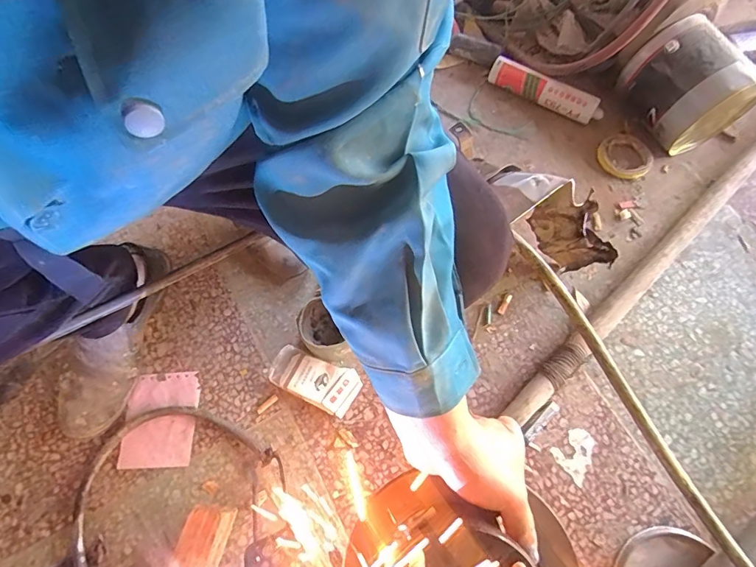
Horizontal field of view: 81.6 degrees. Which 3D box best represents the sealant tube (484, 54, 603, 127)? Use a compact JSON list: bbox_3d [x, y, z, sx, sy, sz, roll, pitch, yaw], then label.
[{"bbox_3d":[0.311,-0.357,0.818,0.219,0.044,0.040,29,72,11],"label":"sealant tube"}]

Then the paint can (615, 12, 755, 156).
[{"bbox_3d":[0.537,-0.345,0.765,0.142,0.137,0.173,-27,71,-10],"label":"paint can"}]

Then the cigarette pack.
[{"bbox_3d":[-0.092,0.137,0.625,0.127,0.019,0.063,24,71,9],"label":"cigarette pack"}]

